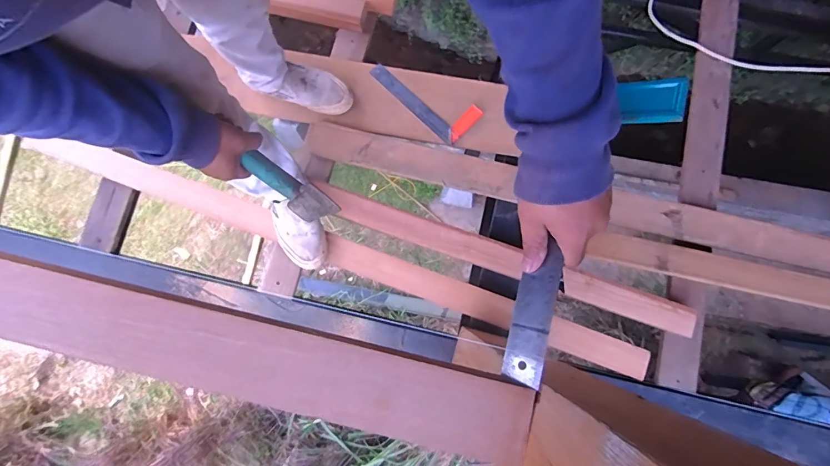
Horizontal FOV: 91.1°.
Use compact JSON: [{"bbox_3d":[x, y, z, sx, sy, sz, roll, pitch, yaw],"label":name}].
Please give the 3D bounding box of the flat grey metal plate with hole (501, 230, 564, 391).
[{"bbox_3d":[0.111,0.075,0.383,0.037,0.006,0.126,9,78,37],"label":"flat grey metal plate with hole"}]

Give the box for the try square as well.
[{"bbox_3d":[0.022,-0.361,1.069,0.298,0.012,0.116,40,82,8],"label":"try square"}]

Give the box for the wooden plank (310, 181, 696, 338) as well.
[{"bbox_3d":[0.212,0.063,0.983,0.928,0.053,0.077,18,79,4],"label":"wooden plank"}]

